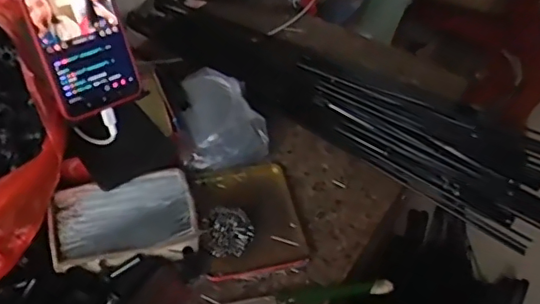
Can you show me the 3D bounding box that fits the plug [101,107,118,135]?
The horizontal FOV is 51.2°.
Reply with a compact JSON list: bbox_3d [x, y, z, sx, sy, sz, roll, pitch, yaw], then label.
[{"bbox_3d":[-0.146,-0.028,0.516,0.011,0.028,0.006,-27,35,-24],"label":"plug"}]

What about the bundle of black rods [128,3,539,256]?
[{"bbox_3d":[0.085,-0.065,0.655,0.571,0.033,0.146,30,54,19],"label":"bundle of black rods"}]

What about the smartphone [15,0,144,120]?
[{"bbox_3d":[-0.167,-0.115,0.480,0.078,0.164,0.006,-28,25,-29],"label":"smartphone"}]

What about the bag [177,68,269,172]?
[{"bbox_3d":[-0.058,-0.037,0.608,0.092,0.039,0.113,-11,52,-14],"label":"bag"}]

